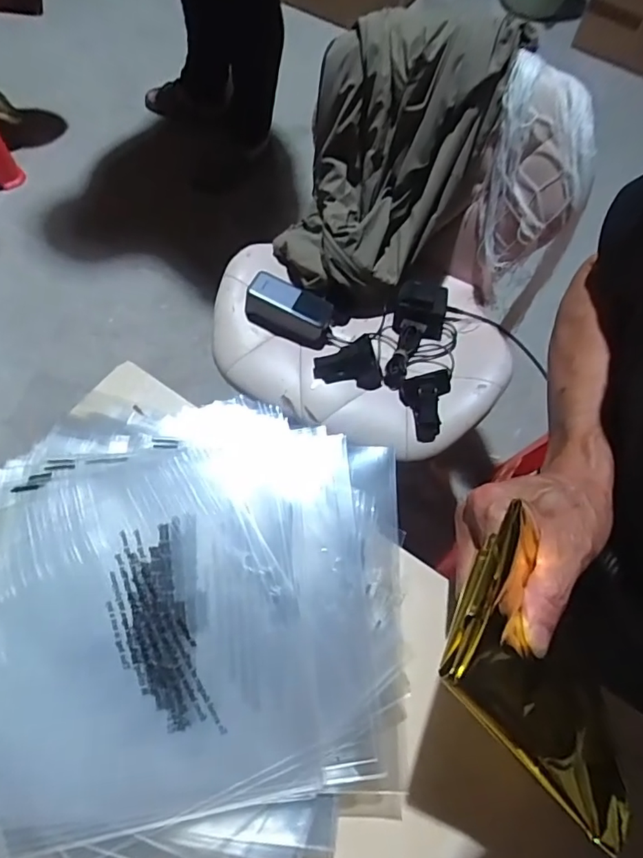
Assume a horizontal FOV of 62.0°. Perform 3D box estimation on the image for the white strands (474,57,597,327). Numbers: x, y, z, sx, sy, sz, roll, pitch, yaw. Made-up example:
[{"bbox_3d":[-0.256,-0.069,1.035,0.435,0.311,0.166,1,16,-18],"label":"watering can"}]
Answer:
[{"bbox_3d":[0.305,-0.326,0.798,0.113,0.360,0.112,-3,42,-5],"label":"white strands"}]

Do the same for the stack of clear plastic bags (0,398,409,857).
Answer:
[{"bbox_3d":[-0.103,0.117,0.325,0.301,0.032,0.296,2,64,-3],"label":"stack of clear plastic bags"}]

